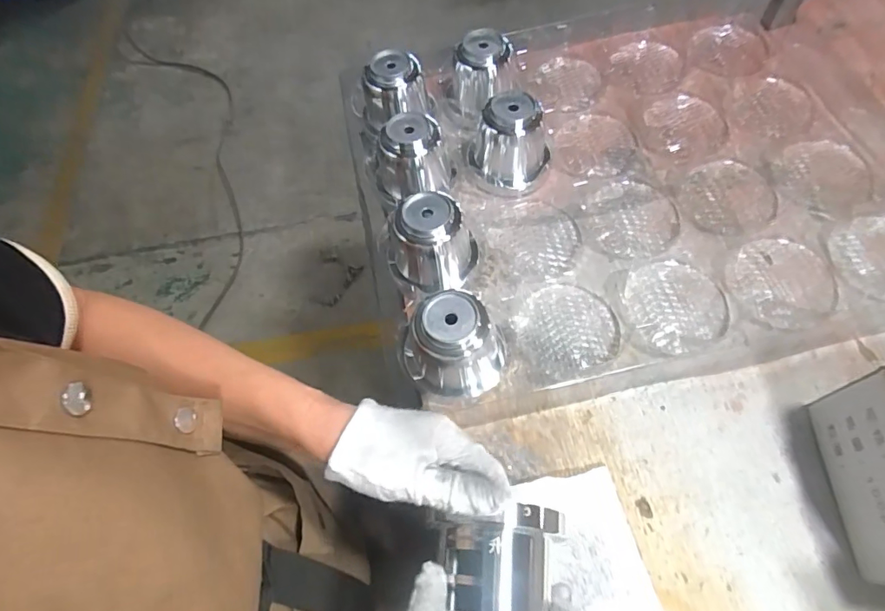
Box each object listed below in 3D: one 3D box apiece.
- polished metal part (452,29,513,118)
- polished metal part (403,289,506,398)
[{"bbox_3d":[0.042,-0.264,0.561,0.068,0.075,0.063,-1,63,3],"label":"polished metal part"},{"bbox_3d":[0.014,0.036,0.413,0.069,0.082,0.071,-1,63,3],"label":"polished metal part"}]

